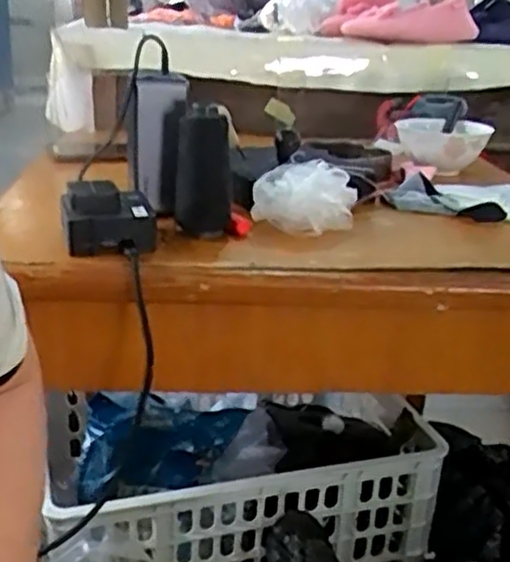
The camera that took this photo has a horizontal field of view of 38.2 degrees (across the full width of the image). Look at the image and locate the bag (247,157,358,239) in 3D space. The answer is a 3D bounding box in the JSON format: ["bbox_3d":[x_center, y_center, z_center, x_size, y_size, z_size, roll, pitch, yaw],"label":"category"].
[{"bbox_3d":[0.047,-0.079,0.678,0.083,0.049,0.081,-15,27,-38],"label":"bag"}]

